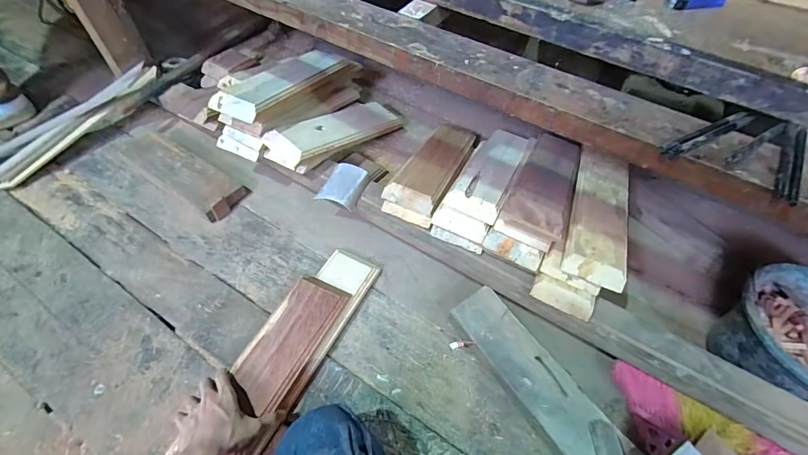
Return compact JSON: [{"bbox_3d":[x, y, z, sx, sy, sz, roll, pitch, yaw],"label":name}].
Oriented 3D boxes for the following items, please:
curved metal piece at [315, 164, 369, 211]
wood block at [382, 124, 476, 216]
[{"bbox_3d":[-0.129,-0.092,0.802,0.079,0.030,0.096,22,55,9],"label":"curved metal piece"},{"bbox_3d":[0.077,-0.153,0.872,0.106,0.034,0.348,23,43,11],"label":"wood block"}]

